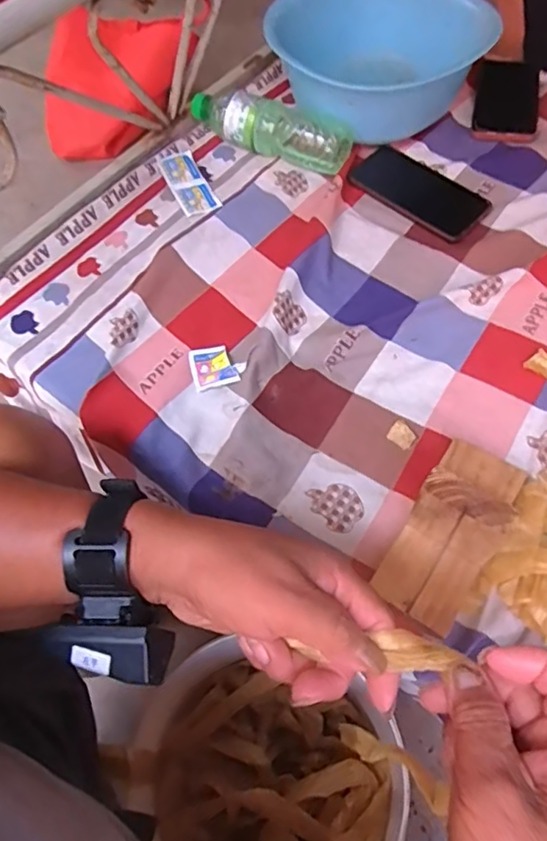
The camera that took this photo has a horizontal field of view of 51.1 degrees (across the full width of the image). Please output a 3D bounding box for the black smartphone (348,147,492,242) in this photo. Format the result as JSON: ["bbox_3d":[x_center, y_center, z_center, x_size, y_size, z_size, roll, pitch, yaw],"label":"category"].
[{"bbox_3d":[0.180,-0.283,0.711,0.170,0.011,0.087,39,70,21],"label":"black smartphone"}]

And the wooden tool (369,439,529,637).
[{"bbox_3d":[0.145,0.076,0.448,0.073,0.092,0.162,30,67,18],"label":"wooden tool"}]

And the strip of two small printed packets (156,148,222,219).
[{"bbox_3d":[-0.107,-0.300,0.725,0.048,0.005,0.102,-23,72,-18],"label":"strip of two small printed packets"}]

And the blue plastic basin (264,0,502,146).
[{"bbox_3d":[0.135,-0.483,0.762,0.270,0.106,0.270,-1,62,2],"label":"blue plastic basin"}]

